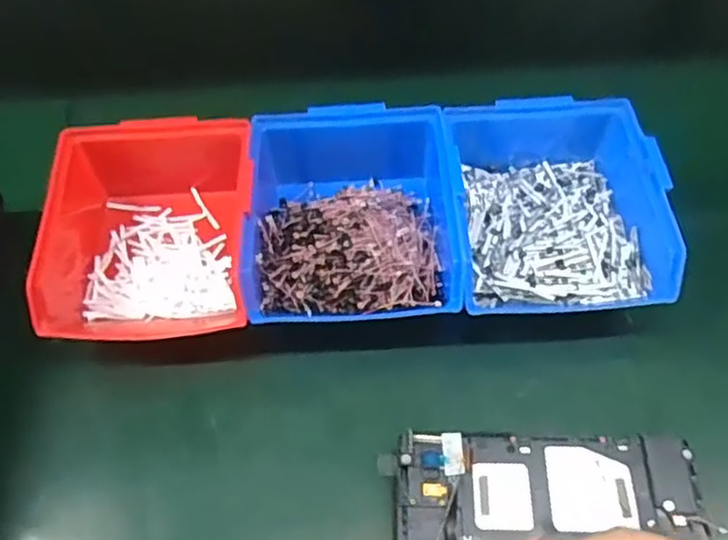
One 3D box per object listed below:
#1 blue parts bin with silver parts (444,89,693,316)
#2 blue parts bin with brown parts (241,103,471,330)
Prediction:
[{"bbox_3d":[0.115,-0.042,0.420,0.120,0.070,0.147,-3,58,0],"label":"blue parts bin with silver parts"},{"bbox_3d":[-0.008,-0.031,0.416,0.123,0.070,0.145,-3,58,-1],"label":"blue parts bin with brown parts"}]

